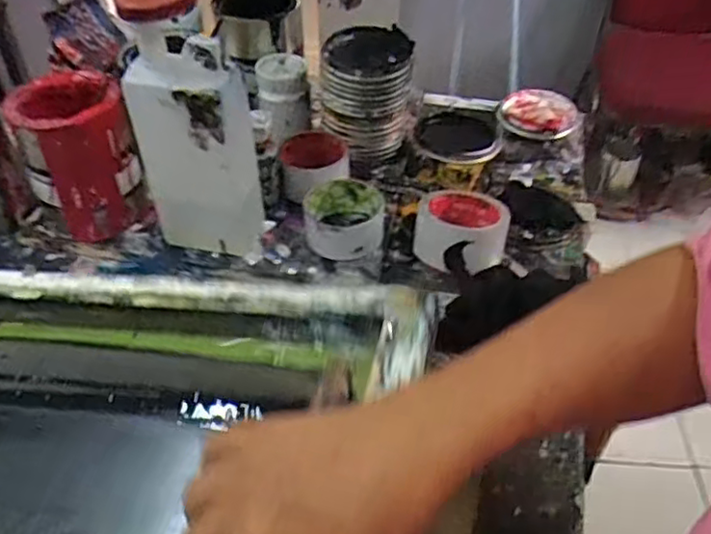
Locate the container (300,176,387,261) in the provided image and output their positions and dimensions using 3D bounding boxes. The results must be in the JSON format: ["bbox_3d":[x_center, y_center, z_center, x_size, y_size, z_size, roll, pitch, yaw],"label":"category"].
[{"bbox_3d":[-0.011,-0.047,0.710,0.086,0.052,0.086,-1,44,-1],"label":"container"}]

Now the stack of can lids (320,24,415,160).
[{"bbox_3d":[0.013,-0.203,0.779,0.102,0.122,0.096,3,44,4],"label":"stack of can lids"}]

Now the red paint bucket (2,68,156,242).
[{"bbox_3d":[-0.285,-0.119,0.691,0.097,0.153,0.100,0,44,0],"label":"red paint bucket"}]

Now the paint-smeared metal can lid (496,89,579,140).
[{"bbox_3d":[0.243,-0.207,0.889,0.096,0.019,0.095,0,44,0],"label":"paint-smeared metal can lid"}]

